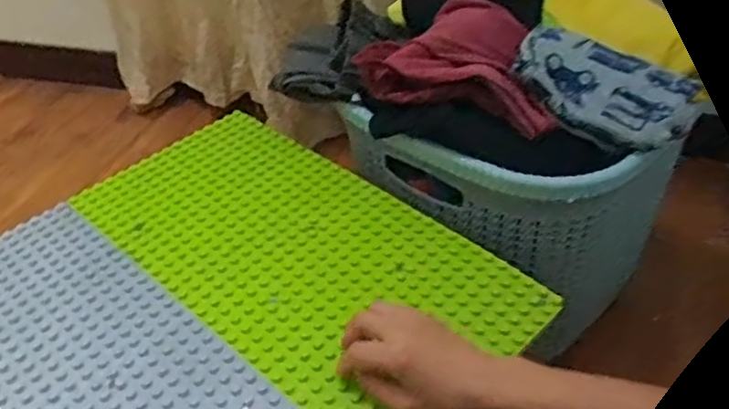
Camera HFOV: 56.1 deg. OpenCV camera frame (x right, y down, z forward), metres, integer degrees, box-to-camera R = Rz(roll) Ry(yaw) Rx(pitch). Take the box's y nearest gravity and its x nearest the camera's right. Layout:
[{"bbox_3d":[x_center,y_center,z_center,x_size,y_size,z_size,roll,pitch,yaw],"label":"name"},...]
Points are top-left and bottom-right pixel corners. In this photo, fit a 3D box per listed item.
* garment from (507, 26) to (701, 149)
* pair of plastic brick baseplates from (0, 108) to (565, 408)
[{"bbox_3d":[0.260,-0.127,0.765,0.194,0.071,0.100,30,50,32],"label":"garment"},{"bbox_3d":[-0.163,0.107,0.650,0.494,0.013,0.500,31,50,33],"label":"pair of plastic brick baseplates"}]

